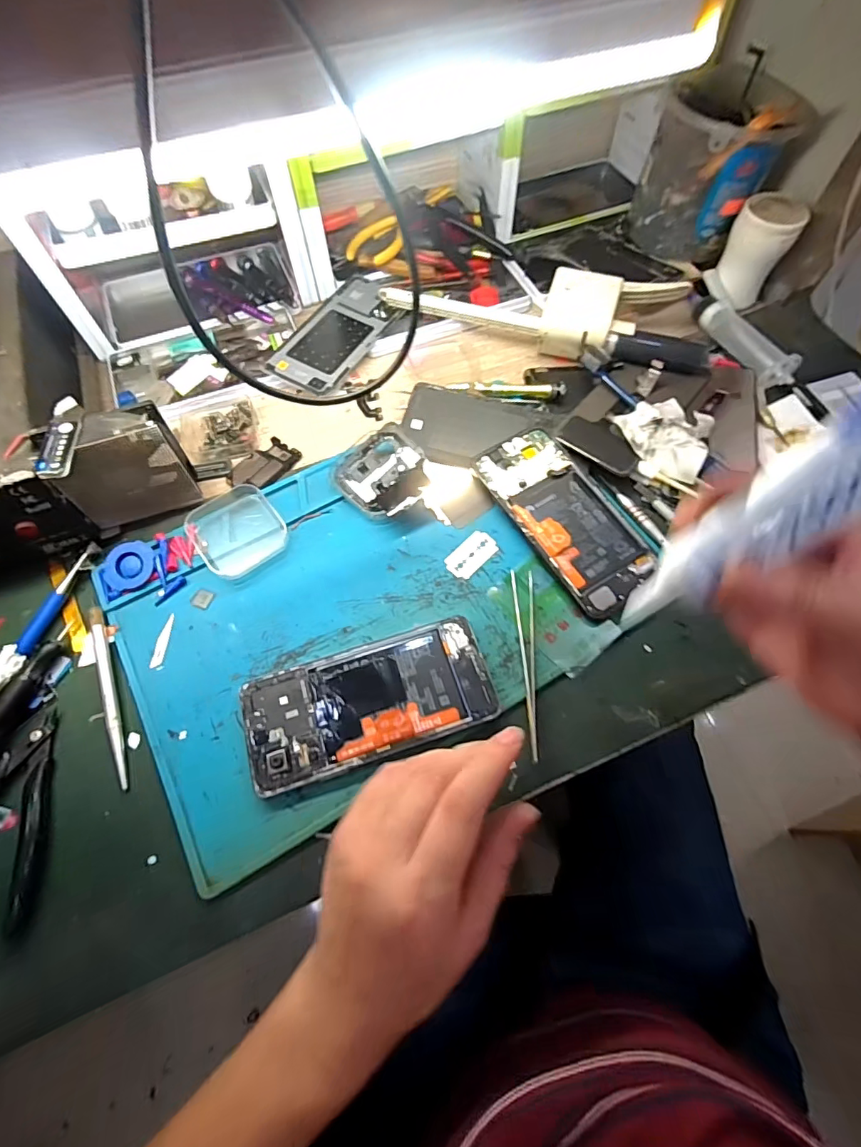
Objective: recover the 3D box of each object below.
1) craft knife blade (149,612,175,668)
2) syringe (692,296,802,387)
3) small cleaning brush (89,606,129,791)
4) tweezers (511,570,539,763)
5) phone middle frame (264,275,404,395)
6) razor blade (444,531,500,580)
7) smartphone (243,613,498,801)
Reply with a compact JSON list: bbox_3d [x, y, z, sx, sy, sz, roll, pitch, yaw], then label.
[{"bbox_3d":[-0.191,0.048,0.352,0.008,0.004,0.039,8,63,-10],"label":"craft knife blade"},{"bbox_3d":[0.293,-0.221,0.464,0.031,0.019,0.113,-24,66,-10],"label":"syringe"},{"bbox_3d":[-0.217,0.079,0.333,0.008,0.008,0.128,-22,66,-9],"label":"small cleaning brush"},{"bbox_3d":[0.070,0.057,0.340,0.015,0.008,0.132,-2,64,0],"label":"tweezers"},{"bbox_3d":[-0.088,-0.233,0.477,0.079,0.008,0.156,28,68,13],"label":"phone middle frame"},{"bbox_3d":[0.032,-0.015,0.380,0.025,0.004,0.043,41,72,18],"label":"razor blade"},{"bbox_3d":[-0.040,0.084,0.328,0.159,0.014,0.075,-18,65,-8],"label":"smartphone"}]

